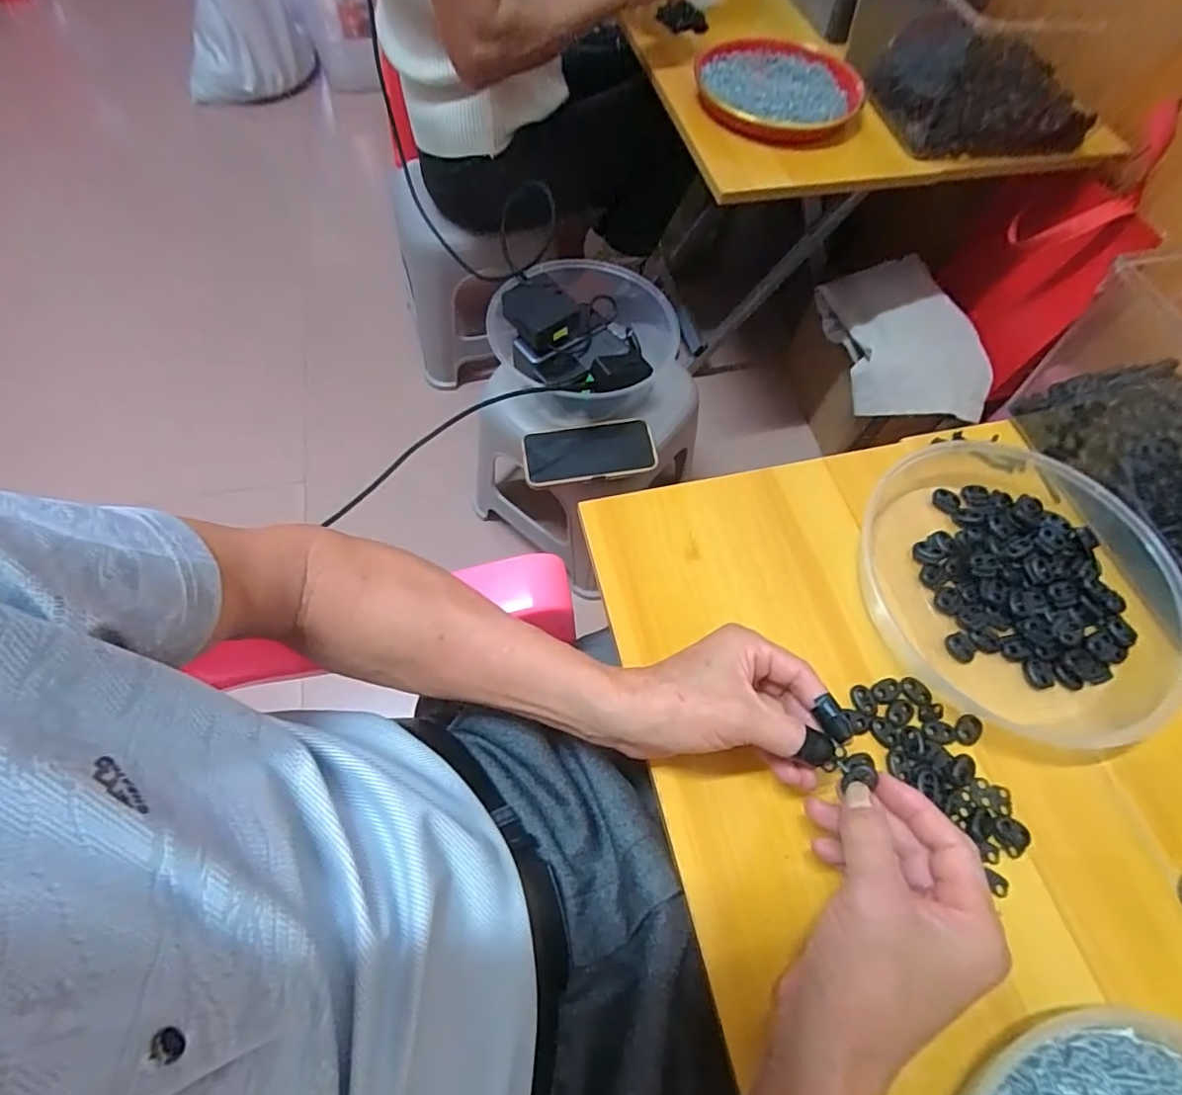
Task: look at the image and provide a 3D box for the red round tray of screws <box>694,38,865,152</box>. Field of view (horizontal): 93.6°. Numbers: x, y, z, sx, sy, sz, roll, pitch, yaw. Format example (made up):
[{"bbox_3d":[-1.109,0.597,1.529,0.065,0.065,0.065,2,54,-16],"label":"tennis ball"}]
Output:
[{"bbox_3d":[0.247,-0.623,0.743,0.206,0.035,0.201,1,63,-2],"label":"red round tray of screws"}]

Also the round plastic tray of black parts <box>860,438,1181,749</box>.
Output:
[{"bbox_3d":[0.322,0.015,0.415,0.236,0.032,0.229,-41,71,-20],"label":"round plastic tray of black parts"}]

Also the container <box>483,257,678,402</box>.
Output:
[{"bbox_3d":[-0.002,-0.275,0.723,0.224,0.077,0.215,1,63,-2],"label":"container"}]

